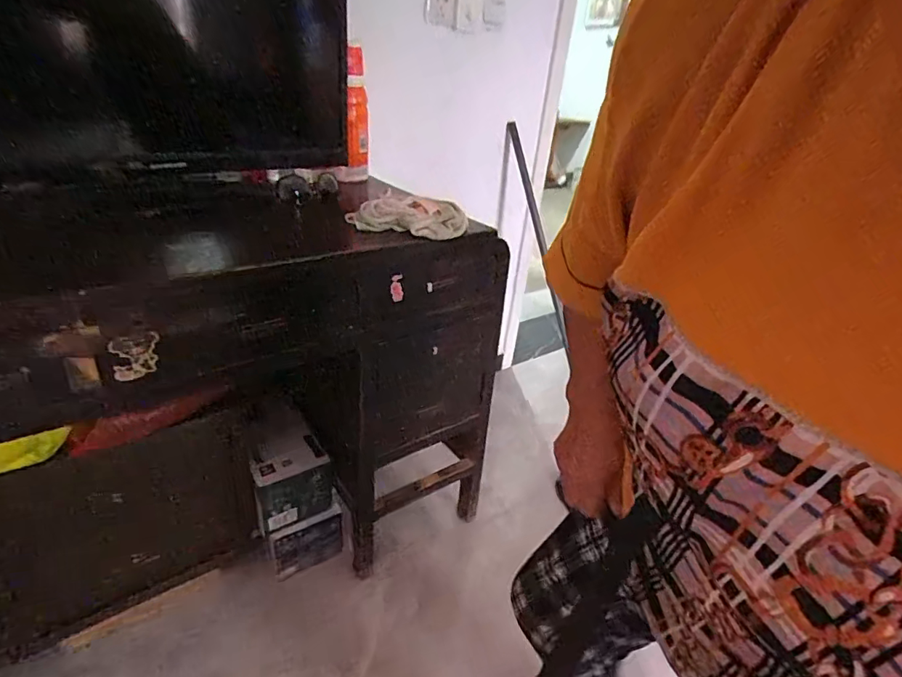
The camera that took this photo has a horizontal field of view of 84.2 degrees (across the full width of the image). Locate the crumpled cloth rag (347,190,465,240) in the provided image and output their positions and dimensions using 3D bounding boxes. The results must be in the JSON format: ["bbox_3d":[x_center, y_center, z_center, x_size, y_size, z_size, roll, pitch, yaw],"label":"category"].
[{"bbox_3d":[-0.086,-0.230,0.945,0.214,0.059,0.099,10,29,18],"label":"crumpled cloth rag"}]

